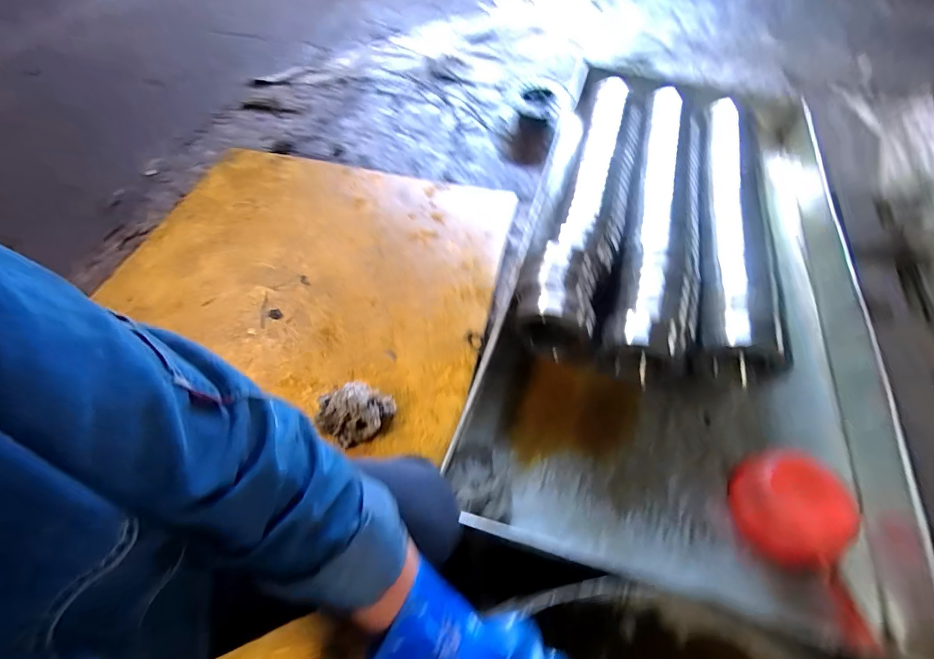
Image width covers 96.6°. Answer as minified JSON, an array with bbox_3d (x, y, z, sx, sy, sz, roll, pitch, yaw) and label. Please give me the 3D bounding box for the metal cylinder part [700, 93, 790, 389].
[{"bbox_3d":[0.584,-0.229,0.927,0.156,0.147,0.717,14,57,8],"label":"metal cylinder part"}]

